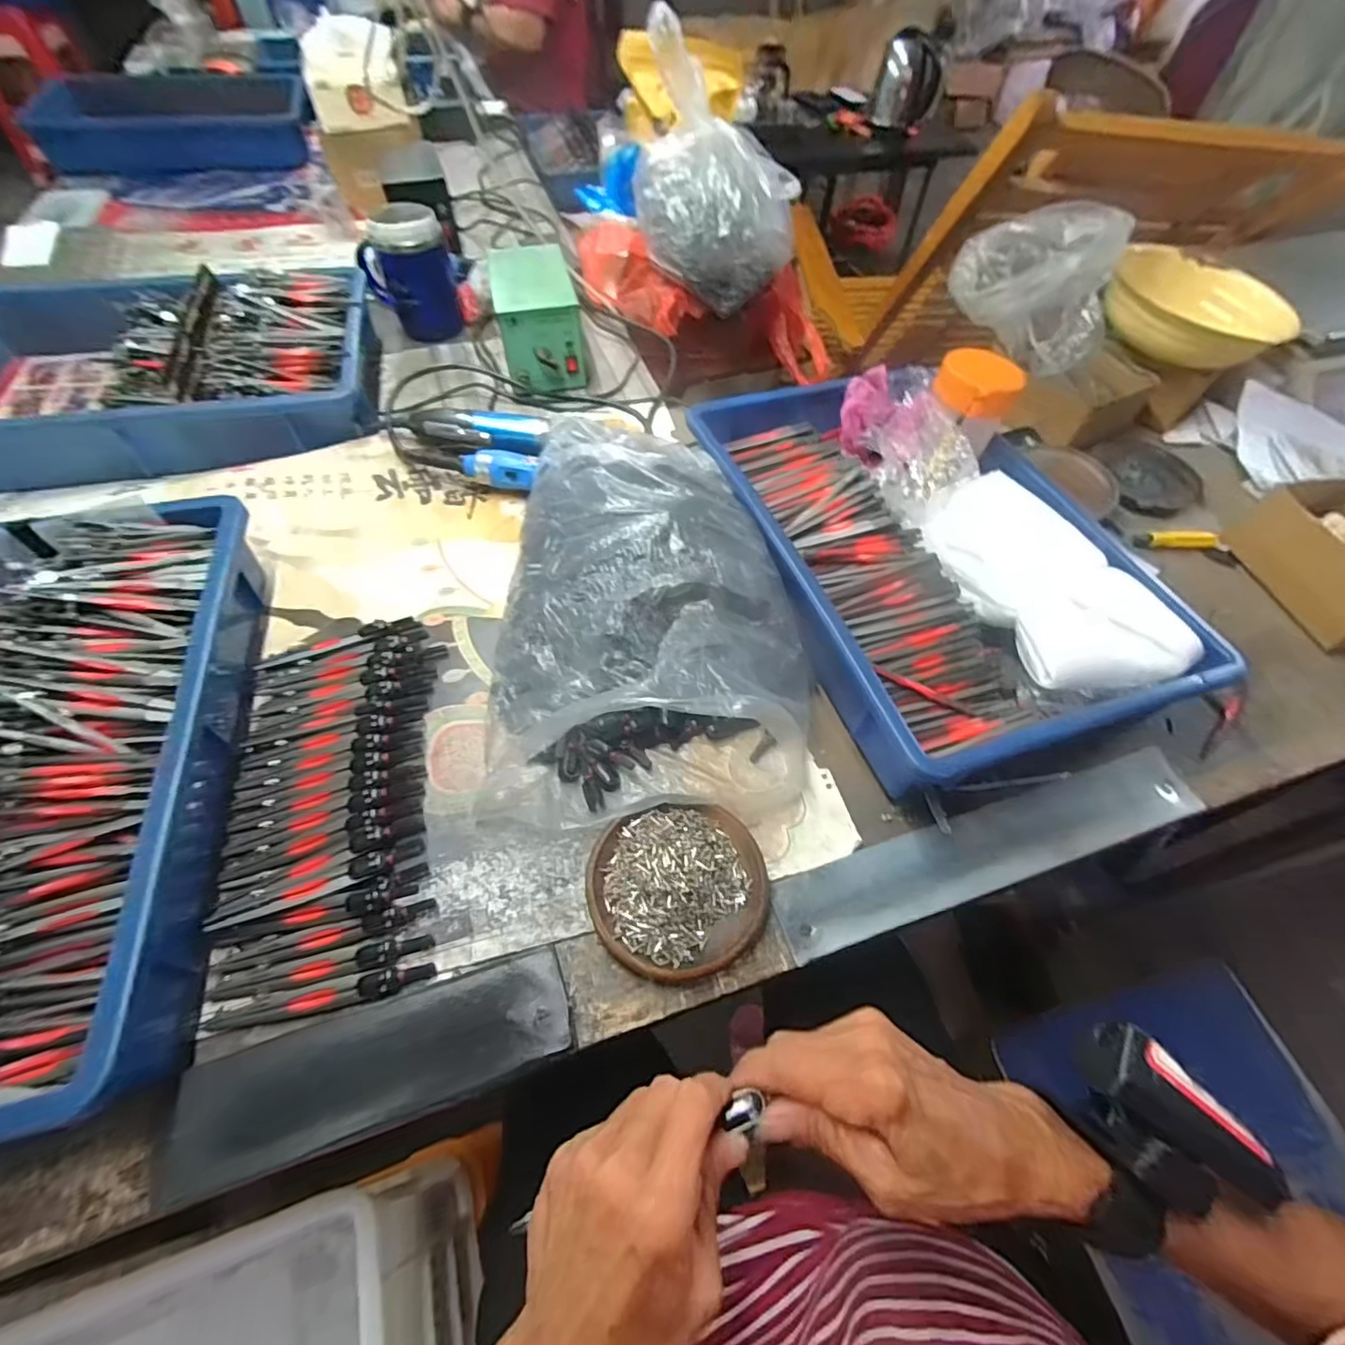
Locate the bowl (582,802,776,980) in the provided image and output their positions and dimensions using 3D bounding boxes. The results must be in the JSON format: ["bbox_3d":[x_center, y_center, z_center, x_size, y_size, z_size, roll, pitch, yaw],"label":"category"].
[{"bbox_3d":[0.004,0.140,0.390,0.112,0.026,0.106,1,55,-2],"label":"bowl"}]

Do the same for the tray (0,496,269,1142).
[{"bbox_3d":[-0.441,0.062,0.372,0.275,0.082,0.420,-11,57,-10],"label":"tray"}]

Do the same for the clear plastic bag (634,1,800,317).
[{"bbox_3d":[0.052,-0.658,0.790,0.211,0.252,0.181,33,60,18],"label":"clear plastic bag"}]

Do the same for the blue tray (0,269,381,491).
[{"bbox_3d":[-0.552,-0.329,0.631,0.426,0.091,0.297,-9,56,-9],"label":"blue tray"}]

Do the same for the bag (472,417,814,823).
[{"bbox_3d":[-0.025,-0.065,0.478,0.233,0.084,0.330,-3,56,-5],"label":"bag"}]

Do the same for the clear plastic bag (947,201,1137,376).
[{"bbox_3d":[0.394,-0.425,0.649,0.168,0.106,0.128,29,59,16],"label":"clear plastic bag"}]

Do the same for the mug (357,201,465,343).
[{"bbox_3d":[-0.331,-0.503,0.741,0.105,0.127,0.082,-17,58,-14],"label":"mug"}]

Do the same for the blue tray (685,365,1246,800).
[{"bbox_3d":[0.211,-0.125,0.537,0.281,0.081,0.443,-16,58,-13],"label":"blue tray"}]

